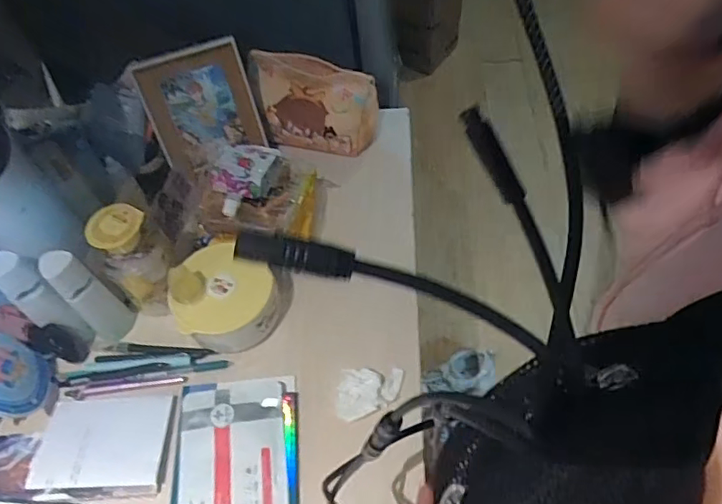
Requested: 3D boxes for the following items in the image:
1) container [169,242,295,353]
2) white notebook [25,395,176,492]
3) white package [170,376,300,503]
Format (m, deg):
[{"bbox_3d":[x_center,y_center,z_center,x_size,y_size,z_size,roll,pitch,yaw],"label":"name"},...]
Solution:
[{"bbox_3d":[-0.164,0.057,0.701,0.119,0.101,0.119,-2,56,3],"label":"container"},{"bbox_3d":[-0.300,0.220,0.653,0.152,0.015,0.106,-1,56,4],"label":"white notebook"},{"bbox_3d":[-0.141,0.235,0.624,0.138,0.013,0.192,-7,56,0],"label":"white package"}]

